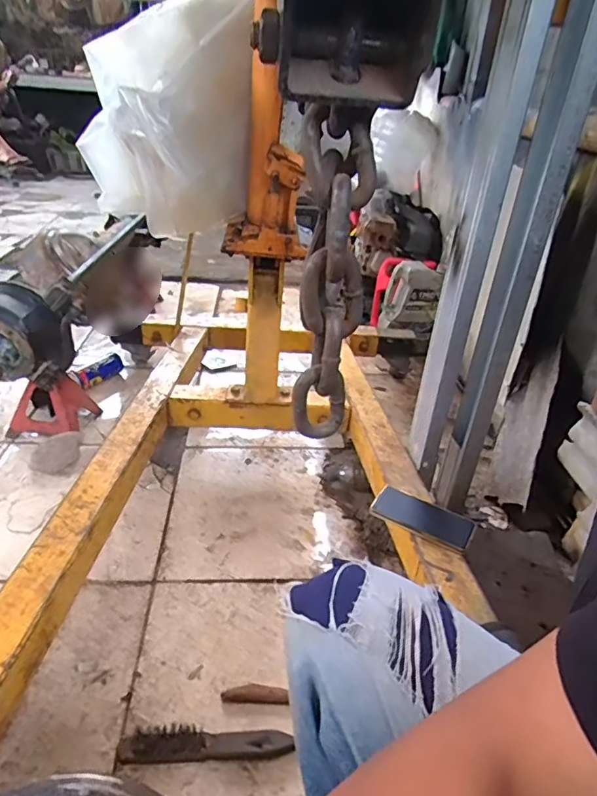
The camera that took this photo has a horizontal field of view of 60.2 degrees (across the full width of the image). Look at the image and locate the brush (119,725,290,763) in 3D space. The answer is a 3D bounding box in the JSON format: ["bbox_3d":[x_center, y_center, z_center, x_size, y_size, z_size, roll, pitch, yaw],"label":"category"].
[{"bbox_3d":[-0.122,0.468,0.698,0.227,0.040,0.036,4,31,-6],"label":"brush"}]

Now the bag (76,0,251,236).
[{"bbox_3d":[-0.228,-0.443,0.848,0.278,0.334,0.165,3,31,-3],"label":"bag"}]

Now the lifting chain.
[{"bbox_3d":[0.016,-0.061,0.293,0.036,0.180,0.030,27,37,33],"label":"lifting chain"}]

